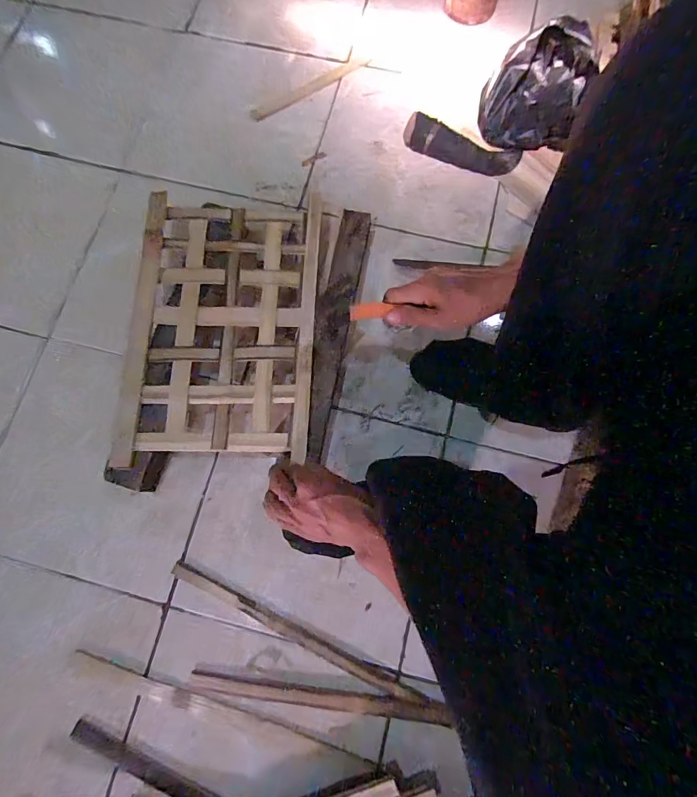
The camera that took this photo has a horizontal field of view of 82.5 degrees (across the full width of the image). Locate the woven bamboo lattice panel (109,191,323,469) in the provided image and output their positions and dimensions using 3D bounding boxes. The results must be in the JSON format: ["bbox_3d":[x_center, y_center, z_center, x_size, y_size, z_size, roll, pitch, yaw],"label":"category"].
[{"bbox_3d":[-0.168,-0.101,0.531,0.245,0.018,0.352,3,77,-1],"label":"woven bamboo lattice panel"}]

